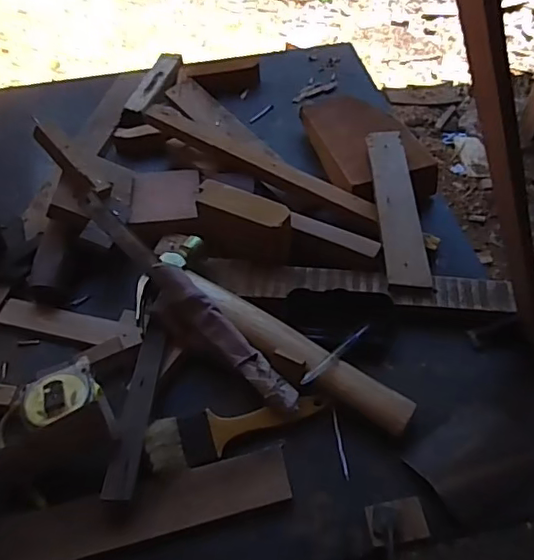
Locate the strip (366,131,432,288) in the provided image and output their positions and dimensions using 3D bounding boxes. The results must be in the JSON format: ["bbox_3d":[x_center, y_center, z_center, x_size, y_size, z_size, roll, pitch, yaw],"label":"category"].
[{"bbox_3d":[0.147,-0.089,0.635,0.045,0.007,0.219,-1,59,0],"label":"strip"}]

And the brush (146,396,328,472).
[{"bbox_3d":[-0.024,0.135,0.501,0.160,0.010,0.045,-10,52,-9],"label":"brush"}]

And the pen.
[{"bbox_3d":[0.067,0.069,0.525,0.010,0.010,0.111,36,42,22],"label":"pen"}]

